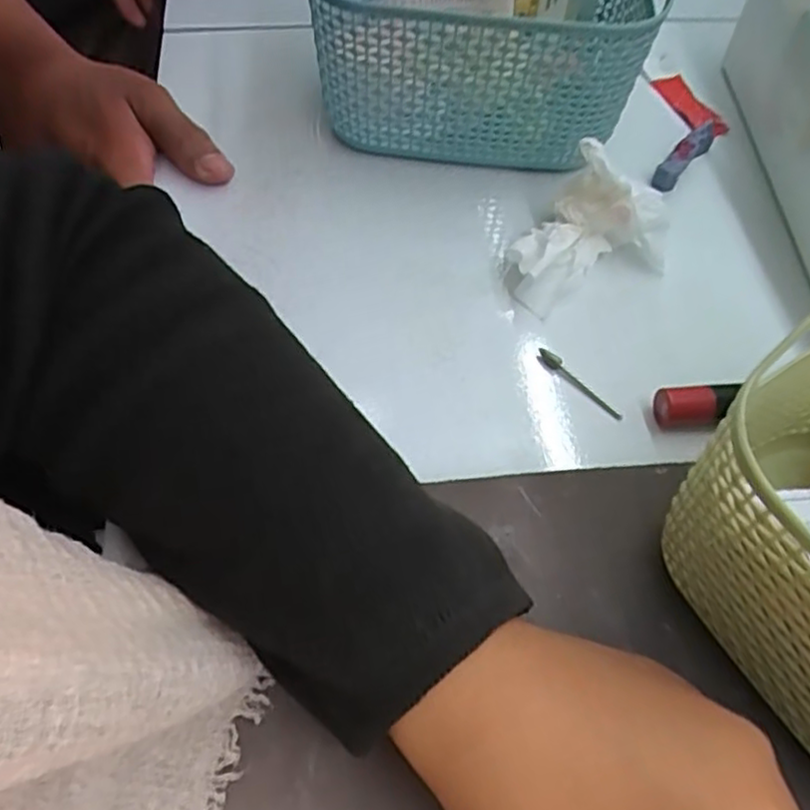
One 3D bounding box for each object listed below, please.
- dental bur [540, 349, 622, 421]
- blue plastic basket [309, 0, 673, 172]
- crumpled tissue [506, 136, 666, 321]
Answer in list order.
[{"bbox_3d":[0.075,-0.009,0.291,0.005,0.004,0.044,-35,64,-23],"label":"dental bur"},{"bbox_3d":[0.037,-0.192,0.362,0.165,0.086,0.128,4,56,0],"label":"blue plastic basket"},{"bbox_3d":[0.085,-0.075,0.311,0.058,0.043,0.071,31,60,17],"label":"crumpled tissue"}]

